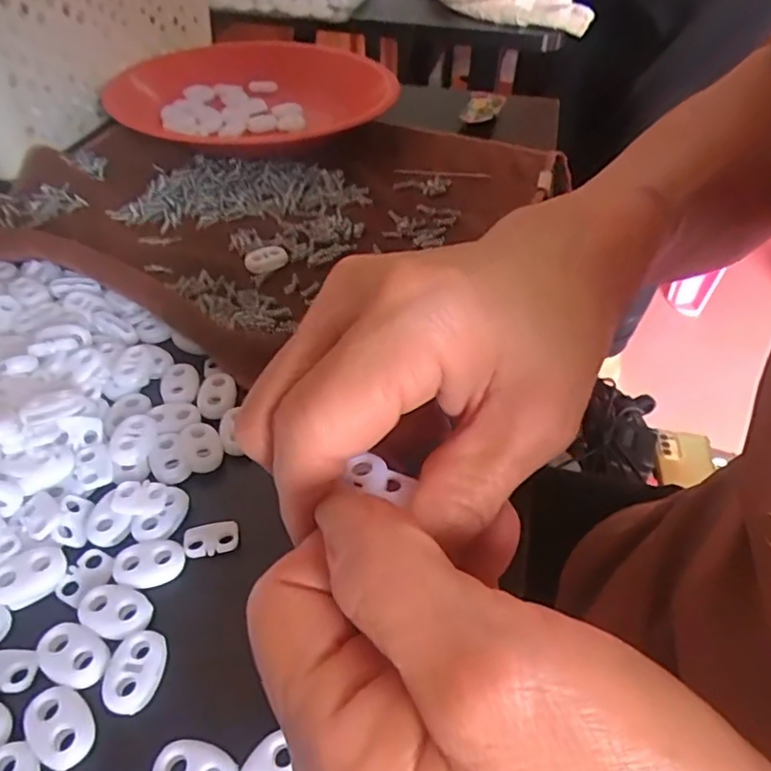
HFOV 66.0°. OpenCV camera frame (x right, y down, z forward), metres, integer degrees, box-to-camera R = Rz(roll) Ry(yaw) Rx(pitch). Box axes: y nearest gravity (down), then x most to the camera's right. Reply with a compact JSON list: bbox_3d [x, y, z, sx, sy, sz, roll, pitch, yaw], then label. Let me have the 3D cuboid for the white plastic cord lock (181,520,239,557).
[{"bbox_3d":[-0.061,0.052,0.206,0.018,0.004,0.012,-13,48,-14],"label":"white plastic cord lock"}]

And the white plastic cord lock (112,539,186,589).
[{"bbox_3d":[-0.079,0.058,0.196,0.023,0.004,0.015,-7,47,-9],"label":"white plastic cord lock"}]

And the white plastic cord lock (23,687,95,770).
[{"bbox_3d":[-0.090,0.094,0.165,0.015,0.004,0.022,-35,57,-30],"label":"white plastic cord lock"}]

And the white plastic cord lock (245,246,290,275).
[{"bbox_3d":[-0.063,-0.067,0.313,0.022,0.004,0.017,-32,55,-28],"label":"white plastic cord lock"}]

